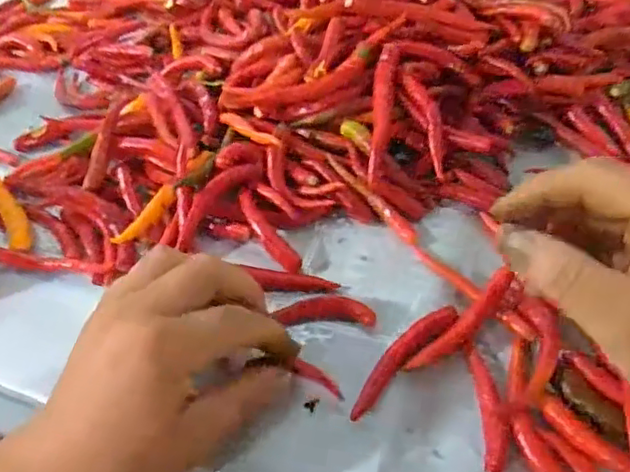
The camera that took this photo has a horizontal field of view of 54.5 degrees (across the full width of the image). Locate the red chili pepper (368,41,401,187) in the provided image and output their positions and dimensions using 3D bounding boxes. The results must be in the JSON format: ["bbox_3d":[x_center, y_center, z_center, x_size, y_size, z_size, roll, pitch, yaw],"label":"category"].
[{"bbox_3d":[0.038,-0.070,0.349,0.011,0.009,0.088,6,73,11],"label":"red chili pepper"}]

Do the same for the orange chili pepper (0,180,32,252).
[{"bbox_3d":[-0.187,-0.018,0.373,0.014,0.020,0.066,-30,54,-17],"label":"orange chili pepper"}]

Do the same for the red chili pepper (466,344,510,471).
[{"bbox_3d":[0.080,0.079,0.279,0.013,0.009,0.060,-2,51,5],"label":"red chili pepper"}]

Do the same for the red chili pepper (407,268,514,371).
[{"bbox_3d":[0.071,0.043,0.294,0.066,0.012,0.010,-42,57,-7],"label":"red chili pepper"}]

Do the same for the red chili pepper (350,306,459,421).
[{"bbox_3d":[0.040,0.057,0.287,0.072,0.012,0.012,-40,58,-23],"label":"red chili pepper"}]

